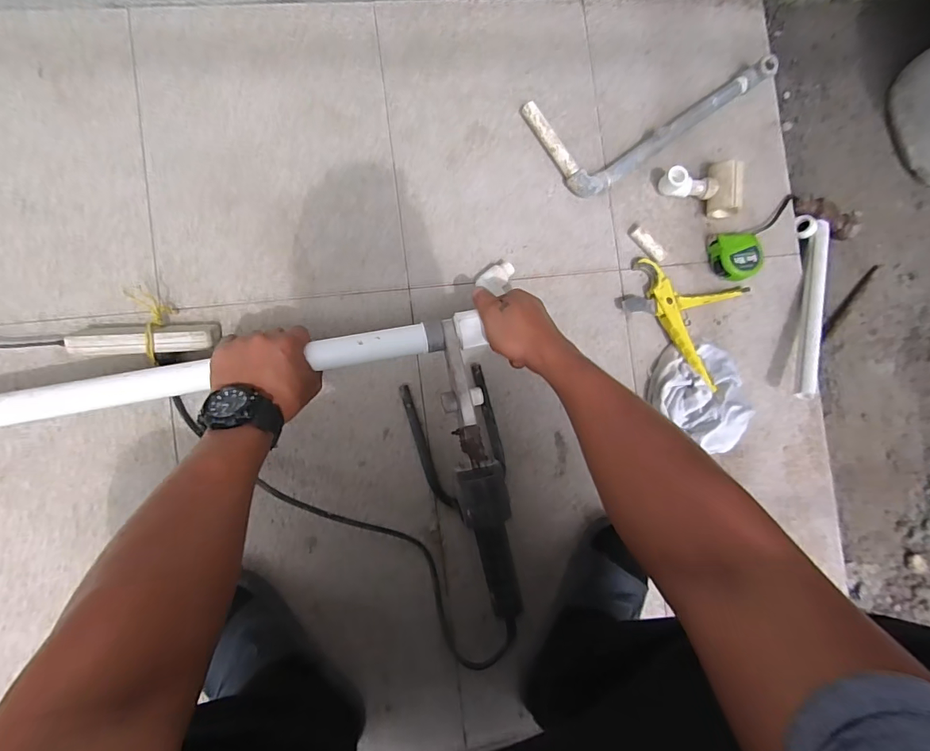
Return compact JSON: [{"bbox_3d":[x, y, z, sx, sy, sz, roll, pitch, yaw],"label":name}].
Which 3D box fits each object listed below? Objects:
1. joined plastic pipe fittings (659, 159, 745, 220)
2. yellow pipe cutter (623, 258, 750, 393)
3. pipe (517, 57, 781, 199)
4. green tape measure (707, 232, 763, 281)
[{"bbox_3d":[0.342,-0.277,0.655,0.120,0.039,0.074,11,85,-9],"label":"joined plastic pipe fittings"},{"bbox_3d":[0.304,-0.089,0.632,0.159,0.046,0.165,28,82,-7],"label":"yellow pipe cutter"},{"bbox_3d":[0.273,-0.405,0.649,0.372,0.032,0.148,-35,92,-10],"label":"pipe"},{"bbox_3d":[0.394,-0.174,0.656,0.066,0.041,0.074,-15,89,-10],"label":"green tape measure"}]

